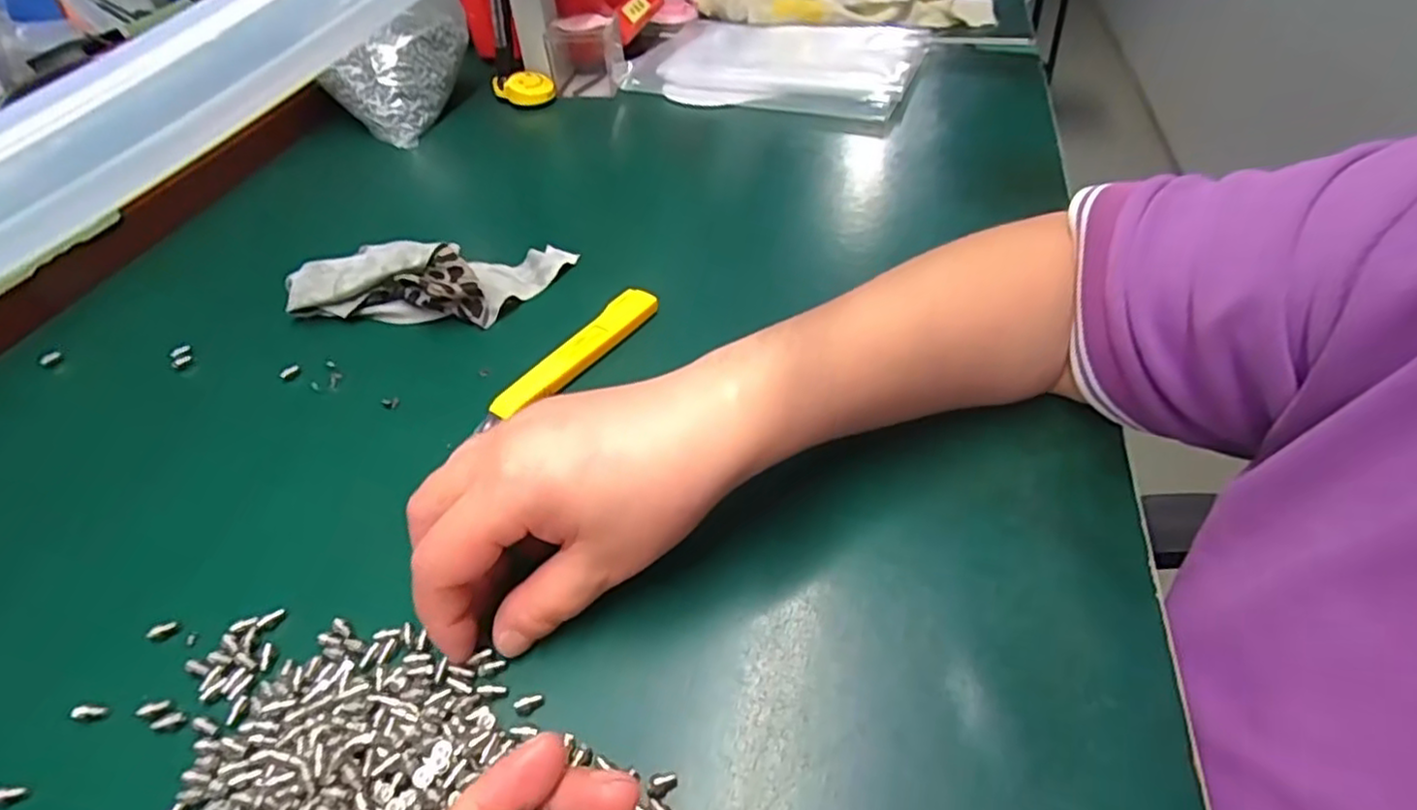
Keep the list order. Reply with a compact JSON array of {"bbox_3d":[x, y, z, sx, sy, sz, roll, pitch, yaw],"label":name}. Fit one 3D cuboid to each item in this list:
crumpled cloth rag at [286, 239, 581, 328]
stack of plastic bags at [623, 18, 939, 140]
[{"bbox_3d":[-0.166,-0.082,0.415,0.165,0.035,0.087,-11,47,-10],"label":"crumpled cloth rag"},{"bbox_3d":[0.058,-0.332,0.648,0.269,0.026,0.210,14,47,14],"label":"stack of plastic bags"}]

